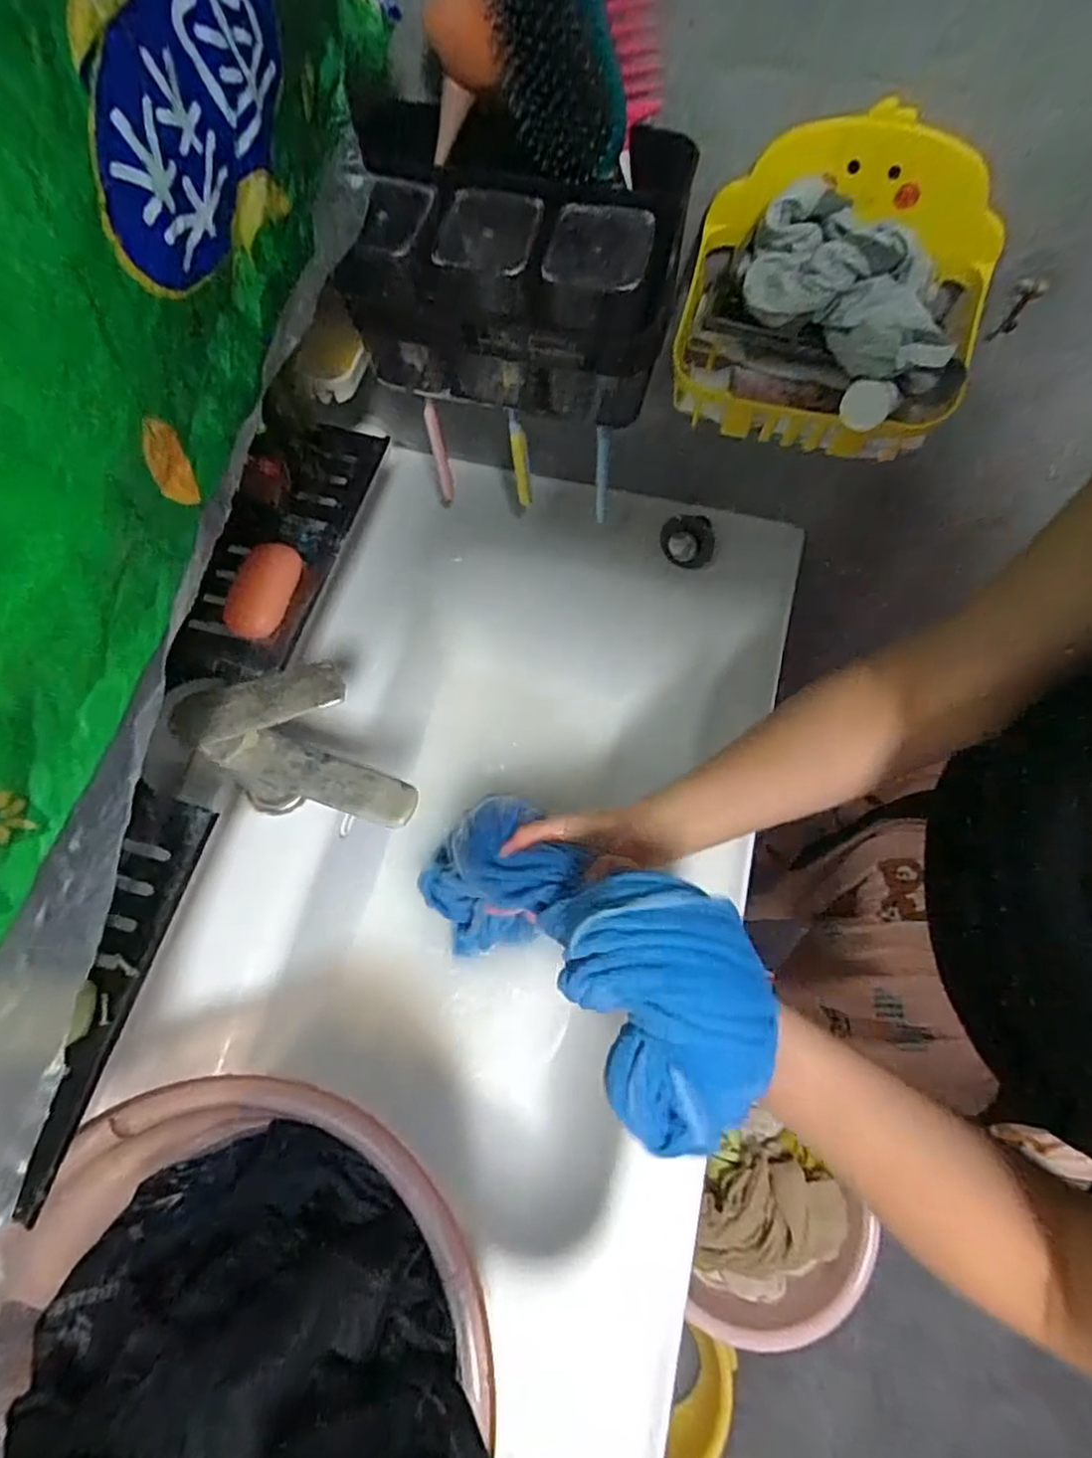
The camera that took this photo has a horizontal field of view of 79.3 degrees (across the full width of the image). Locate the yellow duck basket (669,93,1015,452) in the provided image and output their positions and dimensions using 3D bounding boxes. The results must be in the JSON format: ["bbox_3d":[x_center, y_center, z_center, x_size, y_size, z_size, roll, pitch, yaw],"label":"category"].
[{"bbox_3d":[0.188,-0.275,0.434,0.188,0.134,0.140,14,70,6],"label":"yellow duck basket"}]

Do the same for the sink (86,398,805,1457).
[{"bbox_3d":[-0.067,0.116,0.656,0.458,0.171,0.828,11,70,5],"label":"sink"}]

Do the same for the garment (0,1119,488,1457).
[{"bbox_3d":[-0.193,0.396,0.371,0.300,0.158,0.260,-20,70,-7],"label":"garment"}]

